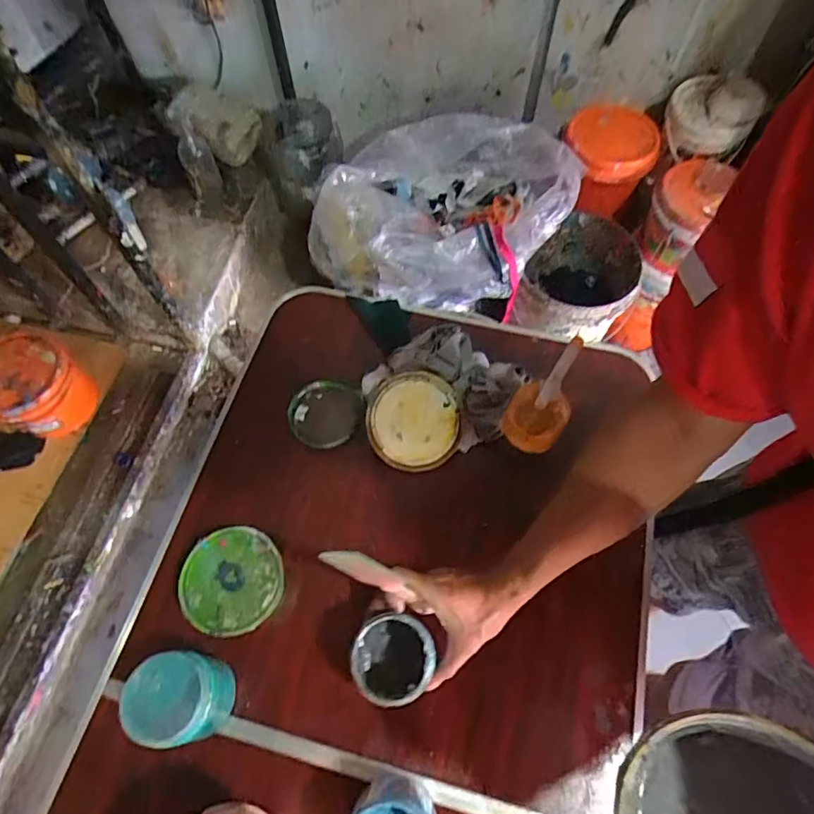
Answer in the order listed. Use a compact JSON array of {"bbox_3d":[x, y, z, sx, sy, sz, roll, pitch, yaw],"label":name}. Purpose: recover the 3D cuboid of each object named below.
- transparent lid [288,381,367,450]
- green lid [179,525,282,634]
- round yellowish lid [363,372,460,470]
[{"bbox_3d":[-0.112,0.006,0.732,0.104,0.027,0.097,0,64,1],"label":"transparent lid"},{"bbox_3d":[-0.199,0.194,0.590,0.112,0.012,0.112,0,64,1],"label":"green lid"},{"bbox_3d":[0.009,0.019,0.711,0.121,0.010,0.129,0,90,-3],"label":"round yellowish lid"}]

